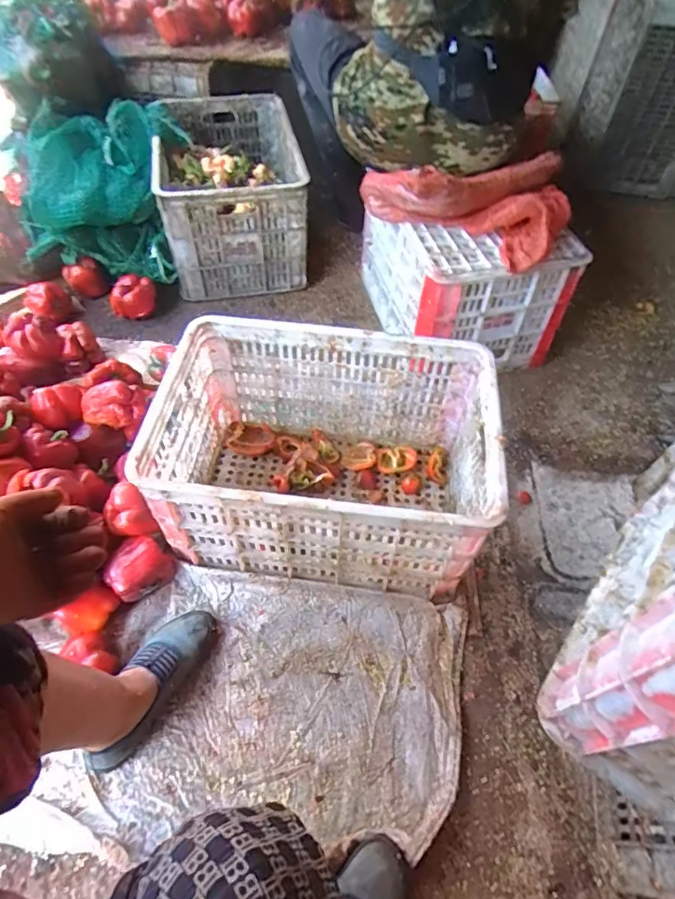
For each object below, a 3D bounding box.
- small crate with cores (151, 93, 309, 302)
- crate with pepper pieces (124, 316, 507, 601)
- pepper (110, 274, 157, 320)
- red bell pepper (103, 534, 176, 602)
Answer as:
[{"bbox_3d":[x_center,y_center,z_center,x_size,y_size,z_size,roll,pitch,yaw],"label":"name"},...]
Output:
[{"bbox_3d":[-0.288,-0.703,1.395,0.348,0.281,0.512,-9,54,-8],"label":"small crate with cores"},{"bbox_3d":[-0.019,0.017,0.874,0.500,0.293,0.352,7,54,3],"label":"crate with pepper pieces"},{"bbox_3d":[-0.512,-0.381,1.278,0.115,0.075,0.091,-19,56,-15],"label":"pepper"},{"bbox_3d":[-0.336,0.204,0.855,0.090,0.090,0.100,39,61,24],"label":"red bell pepper"}]

